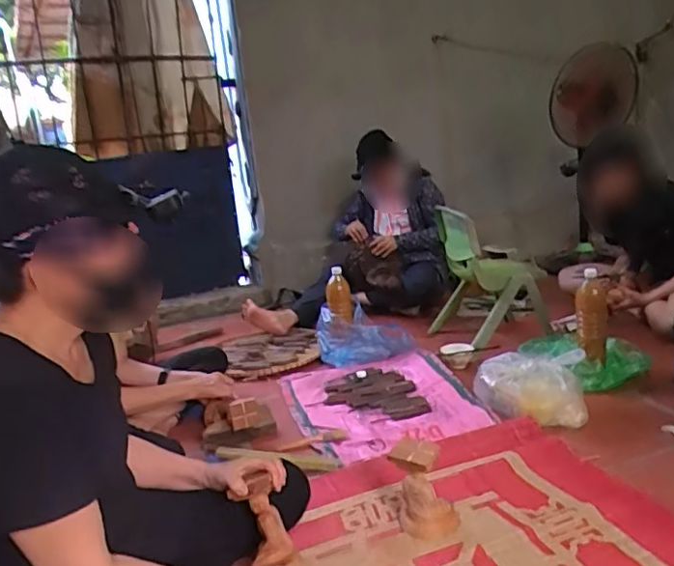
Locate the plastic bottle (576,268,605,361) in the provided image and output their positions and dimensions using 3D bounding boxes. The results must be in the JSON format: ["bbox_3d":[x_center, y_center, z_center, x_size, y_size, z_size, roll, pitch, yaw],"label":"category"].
[{"bbox_3d":[0.757,0.108,1.794,0.084,0.278,0.086,-1,13,23],"label":"plastic bottle"}]

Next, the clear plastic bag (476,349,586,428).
[{"bbox_3d":[0.511,0.276,1.623,0.287,0.123,0.209,-1,15,22],"label":"clear plastic bag"}]

